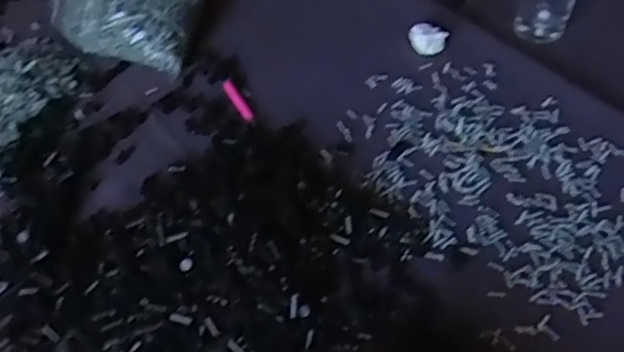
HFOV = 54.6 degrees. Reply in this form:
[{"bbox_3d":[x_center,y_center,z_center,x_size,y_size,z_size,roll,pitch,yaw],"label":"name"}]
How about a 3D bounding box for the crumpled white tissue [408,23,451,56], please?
[{"bbox_3d":[0.130,-0.158,0.693,0.028,0.021,0.045,-37,57,-26],"label":"crumpled white tissue"}]

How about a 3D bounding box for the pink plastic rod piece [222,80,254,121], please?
[{"bbox_3d":[-0.080,-0.082,0.653,0.013,0.007,0.066,-23,52,-16],"label":"pink plastic rod piece"}]

